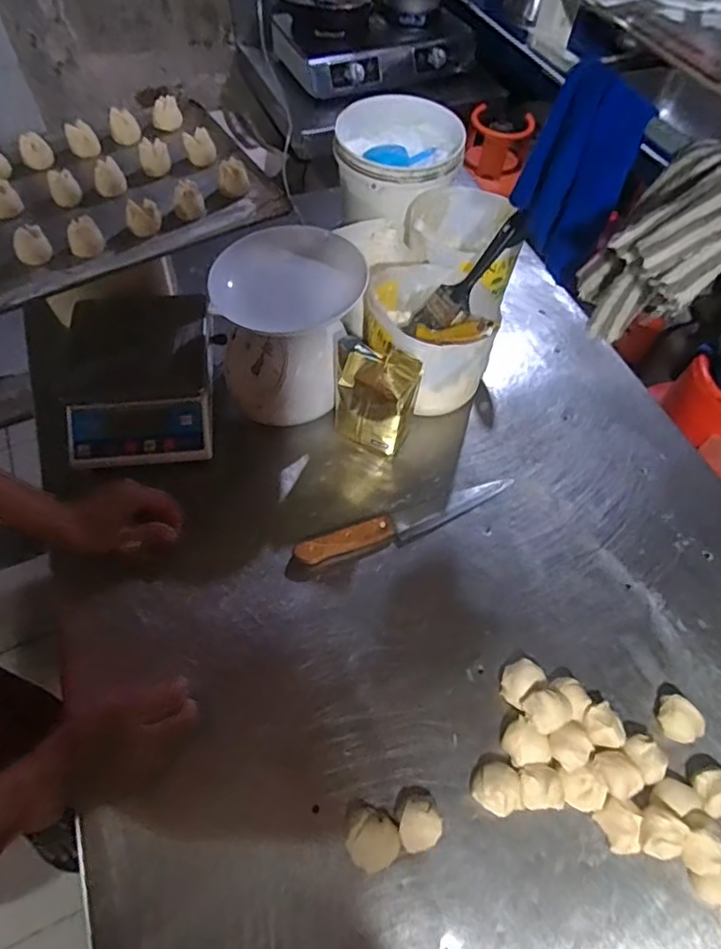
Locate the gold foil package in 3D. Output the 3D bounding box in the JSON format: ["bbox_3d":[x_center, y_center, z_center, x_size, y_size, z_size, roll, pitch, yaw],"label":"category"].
[{"bbox_3d":[0.020,-0.099,0.733,0.104,0.166,0.069,20,60,11],"label":"gold foil package"}]

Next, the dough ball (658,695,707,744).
[{"bbox_3d":[0.339,0.263,0.594,0.039,0.025,0.046,-33,64,-19],"label":"dough ball"}]

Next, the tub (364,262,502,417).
[{"bbox_3d":[0.096,-0.193,0.795,0.167,0.164,0.181,1,58,-2],"label":"tub"}]

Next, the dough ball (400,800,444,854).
[{"bbox_3d":[0.057,0.340,0.538,0.037,0.036,0.043,19,60,11],"label":"dough ball"}]

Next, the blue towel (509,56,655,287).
[{"bbox_3d":[0.210,-0.296,0.554,0.039,0.161,0.128,-18,61,-14],"label":"blue towel"}]

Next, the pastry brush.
[{"bbox_3d":[0.149,-0.266,0.751,0.182,0.023,0.070,-50,62,23],"label":"pastry brush"}]

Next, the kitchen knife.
[{"bbox_3d":[0.065,0.059,0.723,0.301,0.017,0.039,-17,60,-11],"label":"kitchen knife"}]

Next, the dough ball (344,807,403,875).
[{"bbox_3d":[0.013,0.351,0.537,0.049,0.029,0.050,0,59,-1],"label":"dough ball"}]

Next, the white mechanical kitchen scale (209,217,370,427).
[{"bbox_3d":[-0.098,-0.198,0.750,0.174,0.167,0.195,19,59,9],"label":"white mechanical kitchen scale"}]

